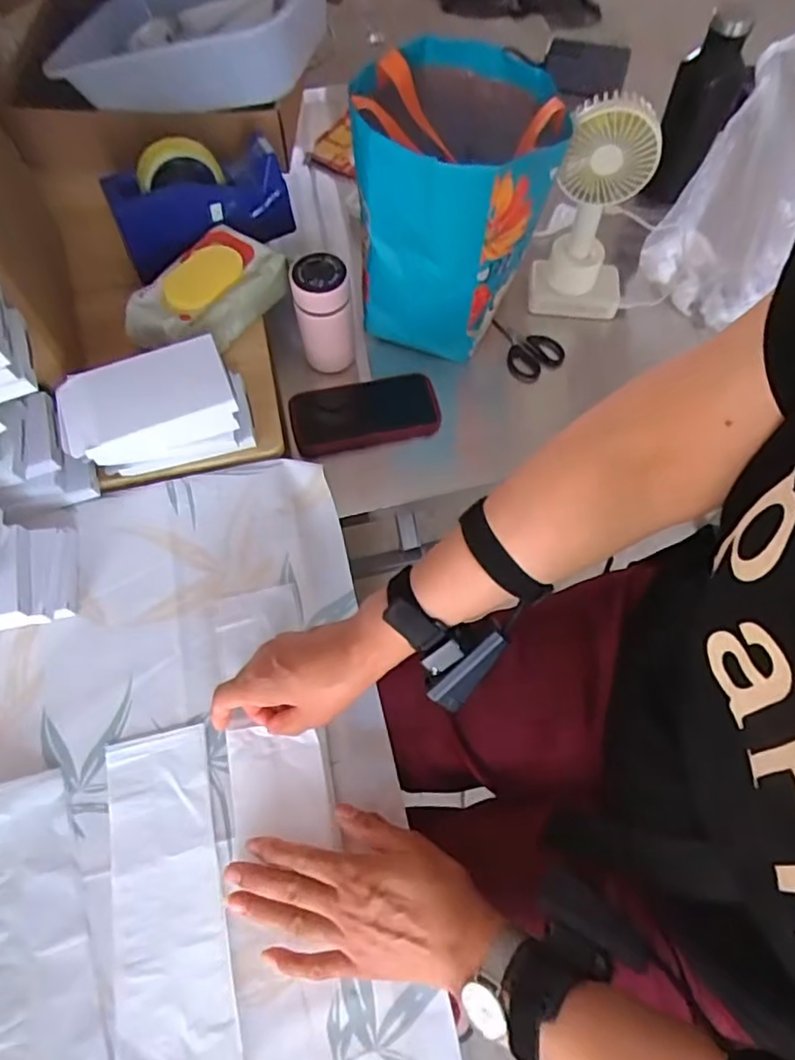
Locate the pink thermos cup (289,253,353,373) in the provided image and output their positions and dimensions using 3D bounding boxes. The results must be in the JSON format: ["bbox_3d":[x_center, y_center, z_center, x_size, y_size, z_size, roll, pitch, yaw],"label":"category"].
[{"bbox_3d":[-0.085,-0.242,0.712,0.059,0.137,0.057,0,64,0],"label":"pink thermos cup"}]

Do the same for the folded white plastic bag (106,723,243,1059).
[{"bbox_3d":[-0.174,0.280,0.464,0.084,0.004,0.247,-13,64,-7],"label":"folded white plastic bag"}]

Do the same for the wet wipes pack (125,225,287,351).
[{"bbox_3d":[-0.213,-0.261,0.689,0.106,0.054,0.168,29,66,13],"label":"wet wipes pack"}]

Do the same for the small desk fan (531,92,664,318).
[{"bbox_3d":[0.231,-0.372,0.716,0.114,0.260,0.090,8,61,3],"label":"small desk fan"}]

